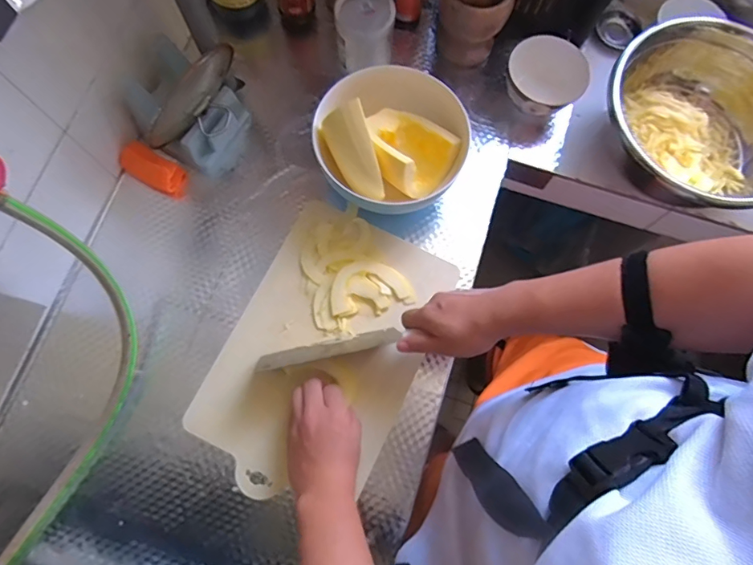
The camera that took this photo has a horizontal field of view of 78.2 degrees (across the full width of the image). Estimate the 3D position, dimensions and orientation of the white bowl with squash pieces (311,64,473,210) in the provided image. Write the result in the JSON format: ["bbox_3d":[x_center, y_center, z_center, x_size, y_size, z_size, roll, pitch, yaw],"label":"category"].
[{"bbox_3d":[0.014,-0.186,0.617,0.186,0.109,0.192,0,76,-1],"label":"white bowl with squash pieces"}]

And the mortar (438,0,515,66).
[{"bbox_3d":[0.143,-0.388,0.680,0.097,0.118,0.087,-43,81,-11],"label":"mortar"}]

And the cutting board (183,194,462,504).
[{"bbox_3d":[-0.066,0.087,0.596,0.234,0.020,0.360,26,77,5],"label":"cutting board"}]

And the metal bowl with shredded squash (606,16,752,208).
[{"bbox_3d":[0.439,-0.222,0.633,0.253,0.124,0.267,0,76,-1],"label":"metal bowl with shredded squash"}]

